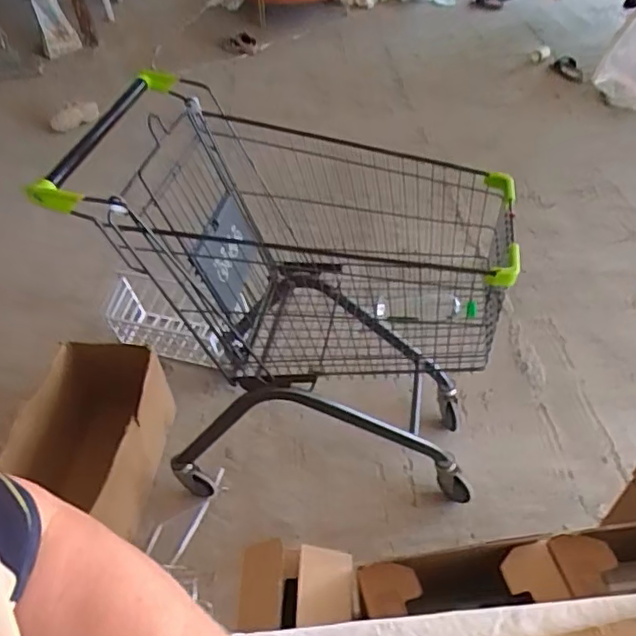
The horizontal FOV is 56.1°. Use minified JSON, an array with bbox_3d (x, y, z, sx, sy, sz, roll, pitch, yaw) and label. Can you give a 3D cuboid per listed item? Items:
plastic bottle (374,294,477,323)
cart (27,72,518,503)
[{"bbox_3d":[0.213,-0.020,1.222,0.220,0.060,0.057,1,42,35],"label":"plastic bottle"},{"bbox_3d":[-0.036,-0.053,1.356,0.810,0.768,0.532,2,45,7],"label":"cart"}]

